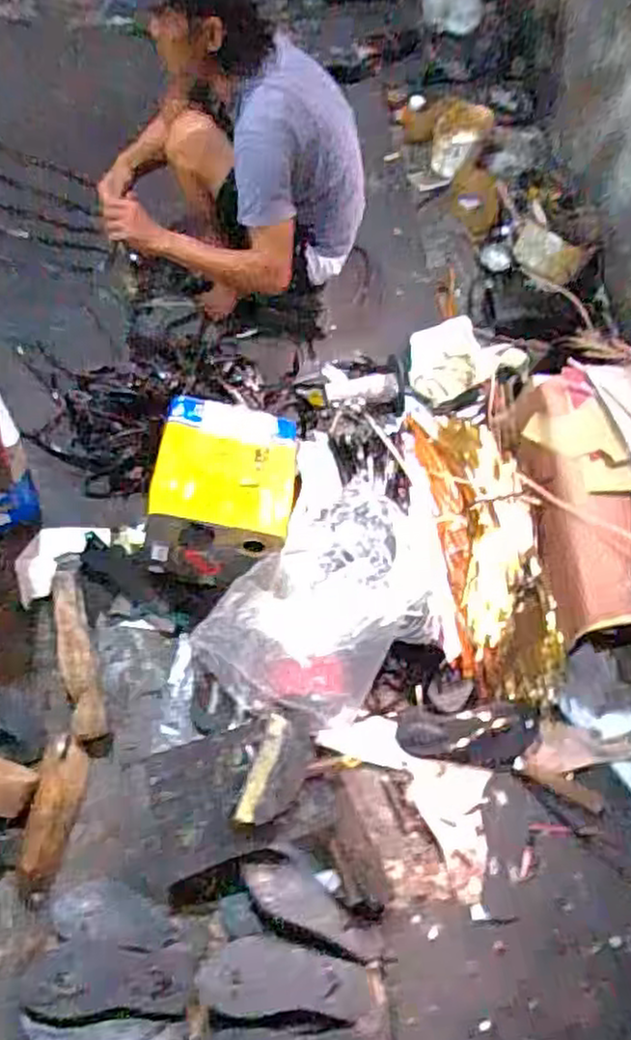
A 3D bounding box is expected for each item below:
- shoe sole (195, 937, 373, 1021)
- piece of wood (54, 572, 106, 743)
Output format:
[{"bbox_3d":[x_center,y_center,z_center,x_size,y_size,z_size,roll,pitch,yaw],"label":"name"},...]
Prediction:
[{"bbox_3d":[-0.046,0.674,1.053,0.248,0.022,0.095,6,61,-9],"label":"shoe sole"},{"bbox_3d":[-0.431,0.238,1.289,0.058,0.030,0.316,-16,63,-12],"label":"piece of wood"}]

